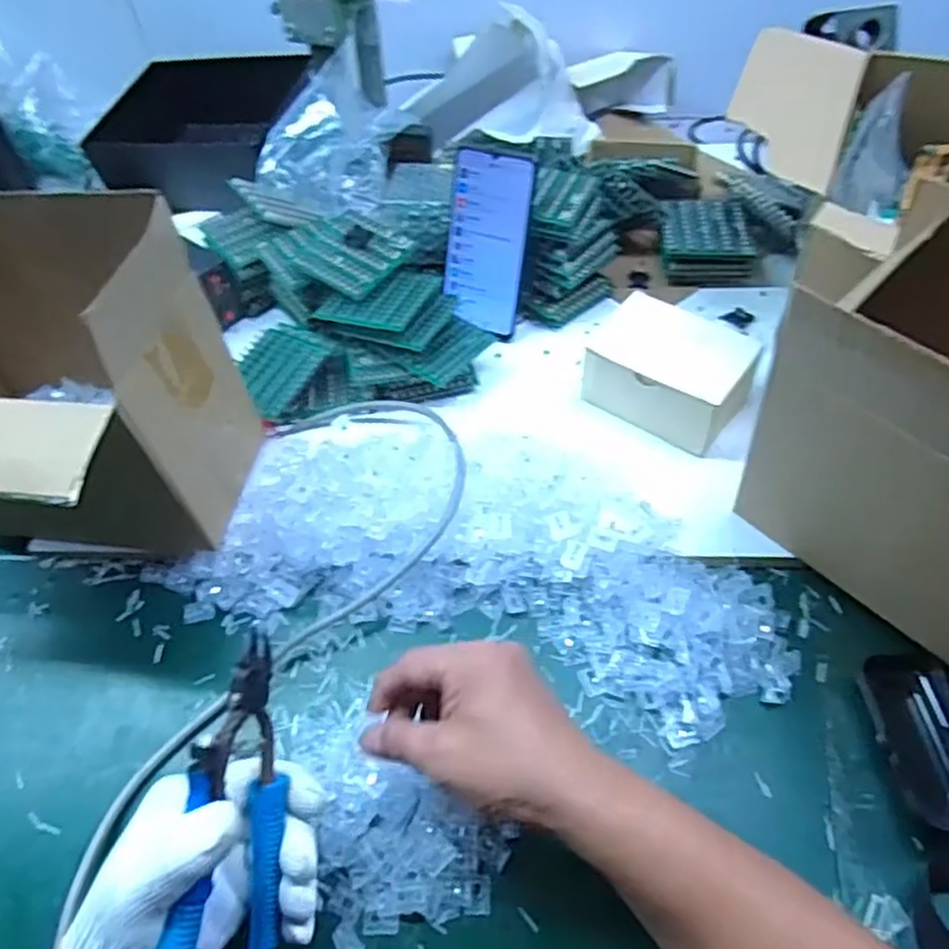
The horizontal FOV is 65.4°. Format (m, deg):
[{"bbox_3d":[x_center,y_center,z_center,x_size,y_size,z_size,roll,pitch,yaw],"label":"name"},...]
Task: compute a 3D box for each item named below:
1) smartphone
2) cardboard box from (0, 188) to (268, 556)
[{"bbox_3d":[0.010,-0.207,0.666,0.078,0.151,0.011,21,34,22],"label":"smartphone"},{"bbox_3d":[-0.314,-0.042,0.529,0.237,0.233,0.205,6,54,8],"label":"cardboard box"}]

